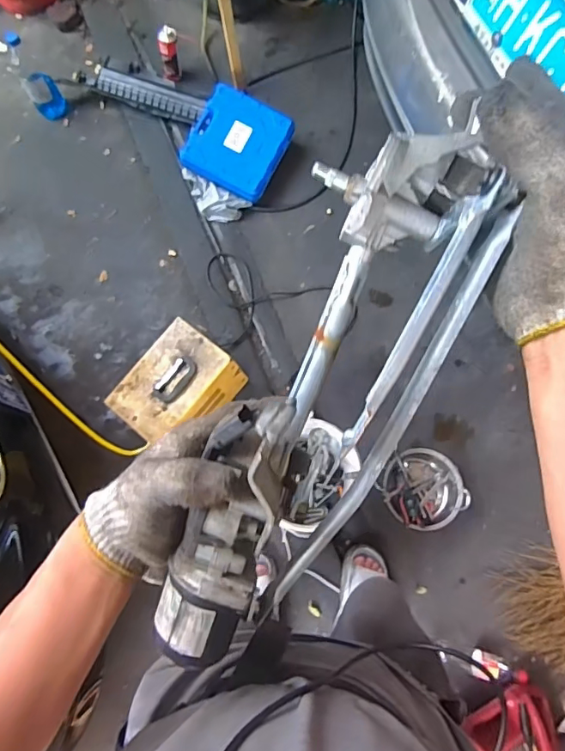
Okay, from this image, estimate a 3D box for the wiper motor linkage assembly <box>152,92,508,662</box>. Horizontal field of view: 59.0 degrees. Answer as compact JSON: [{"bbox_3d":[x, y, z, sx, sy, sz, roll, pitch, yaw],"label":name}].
[{"bbox_3d":[0.024,0.023,0.343,0.114,0.094,0.411,28,96,5],"label":"wiper motor linkage assembly"}]

